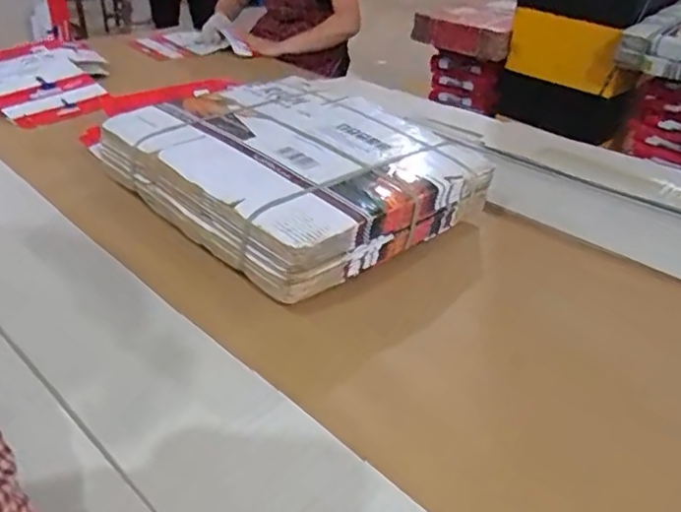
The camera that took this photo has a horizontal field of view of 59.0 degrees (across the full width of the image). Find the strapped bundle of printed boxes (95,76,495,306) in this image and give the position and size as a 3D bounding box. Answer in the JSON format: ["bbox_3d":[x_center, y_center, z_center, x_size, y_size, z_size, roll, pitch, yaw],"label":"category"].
[{"bbox_3d":[-0.080,-0.150,1.008,0.438,0.123,0.519,-24,41,-38],"label":"strapped bundle of printed boxes"}]

